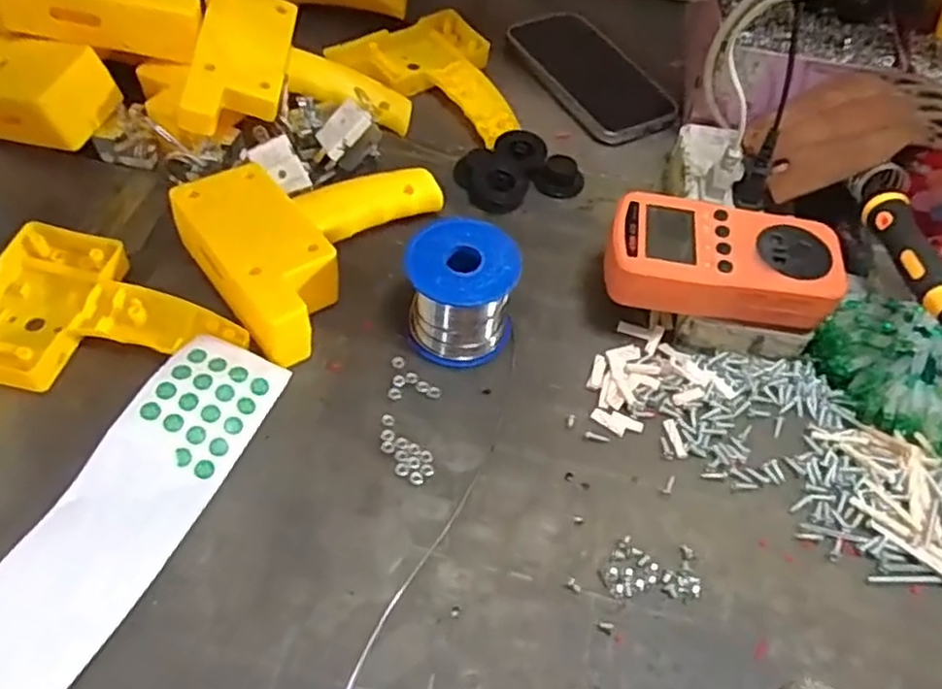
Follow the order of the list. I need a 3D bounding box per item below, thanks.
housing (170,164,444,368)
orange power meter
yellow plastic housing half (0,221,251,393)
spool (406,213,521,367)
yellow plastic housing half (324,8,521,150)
[{"bbox_3d":[-0.087,-0.073,0.430,0.154,0.050,0.123,-32,63,-24],"label":"housing"},{"bbox_3d":[0.145,-0.049,0.401,0.129,0.033,0.064,9,54,1],"label":"orange power meter"},{"bbox_3d":[-0.208,-0.003,0.383,0.150,0.024,0.124,13,55,4],"label":"yellow plastic housing half"},{"bbox_3d":[-0.005,-0.033,0.402,0.061,0.062,0.063,2,54,-3],"label":"spool"},{"bbox_3d":[-0.020,-0.225,0.558,0.151,0.026,0.111,26,57,13],"label":"yellow plastic housing half"}]

